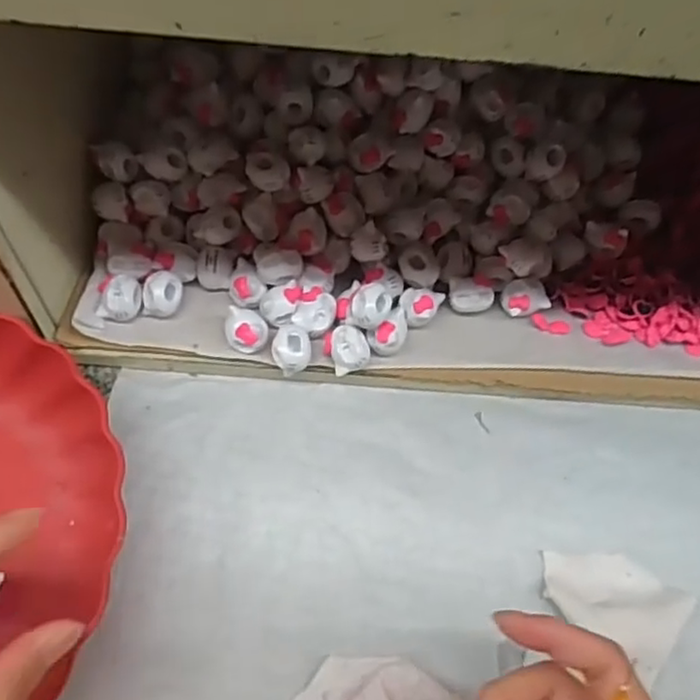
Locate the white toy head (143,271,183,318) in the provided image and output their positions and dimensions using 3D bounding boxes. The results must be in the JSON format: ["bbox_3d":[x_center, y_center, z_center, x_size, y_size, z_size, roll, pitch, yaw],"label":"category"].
[{"bbox_3d":[-0.105,-0.030,0.372,0.021,0.021,0.026,-1,59,-5],"label":"white toy head"}]

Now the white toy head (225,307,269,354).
[{"bbox_3d":[-0.056,-0.009,0.363,0.023,0.024,0.019,1,59,-3],"label":"white toy head"}]

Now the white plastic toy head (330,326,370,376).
[{"bbox_3d":[0.000,0.001,0.362,0.021,0.021,0.023,2,59,-3],"label":"white plastic toy head"}]

